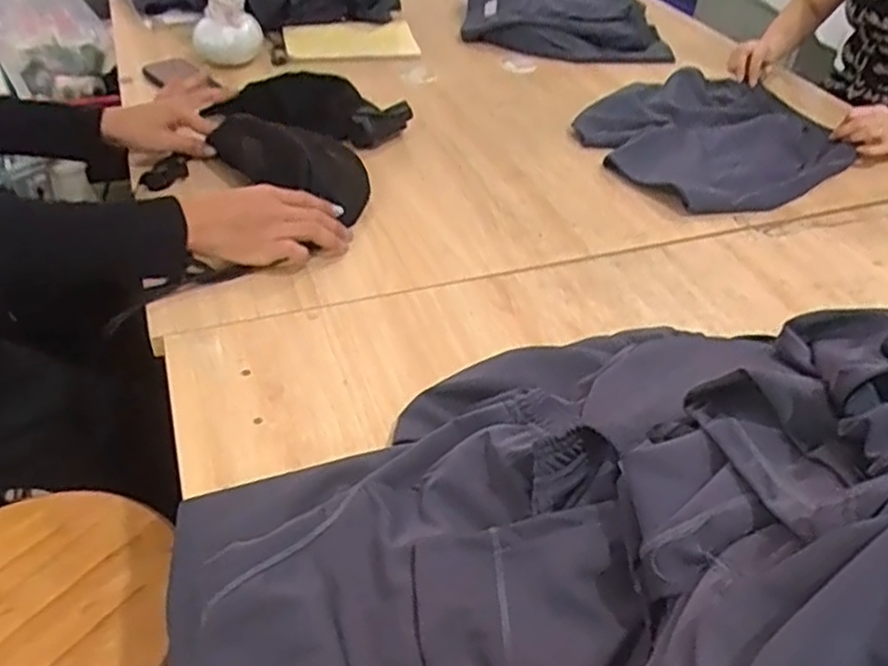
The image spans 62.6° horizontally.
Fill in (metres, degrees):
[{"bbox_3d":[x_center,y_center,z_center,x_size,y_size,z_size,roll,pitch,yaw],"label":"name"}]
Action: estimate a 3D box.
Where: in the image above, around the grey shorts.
[{"bbox_3d":[0.401,-0.302,1.122,0.344,0.057,0.327,-23,47,-29],"label":"grey shorts"}]

